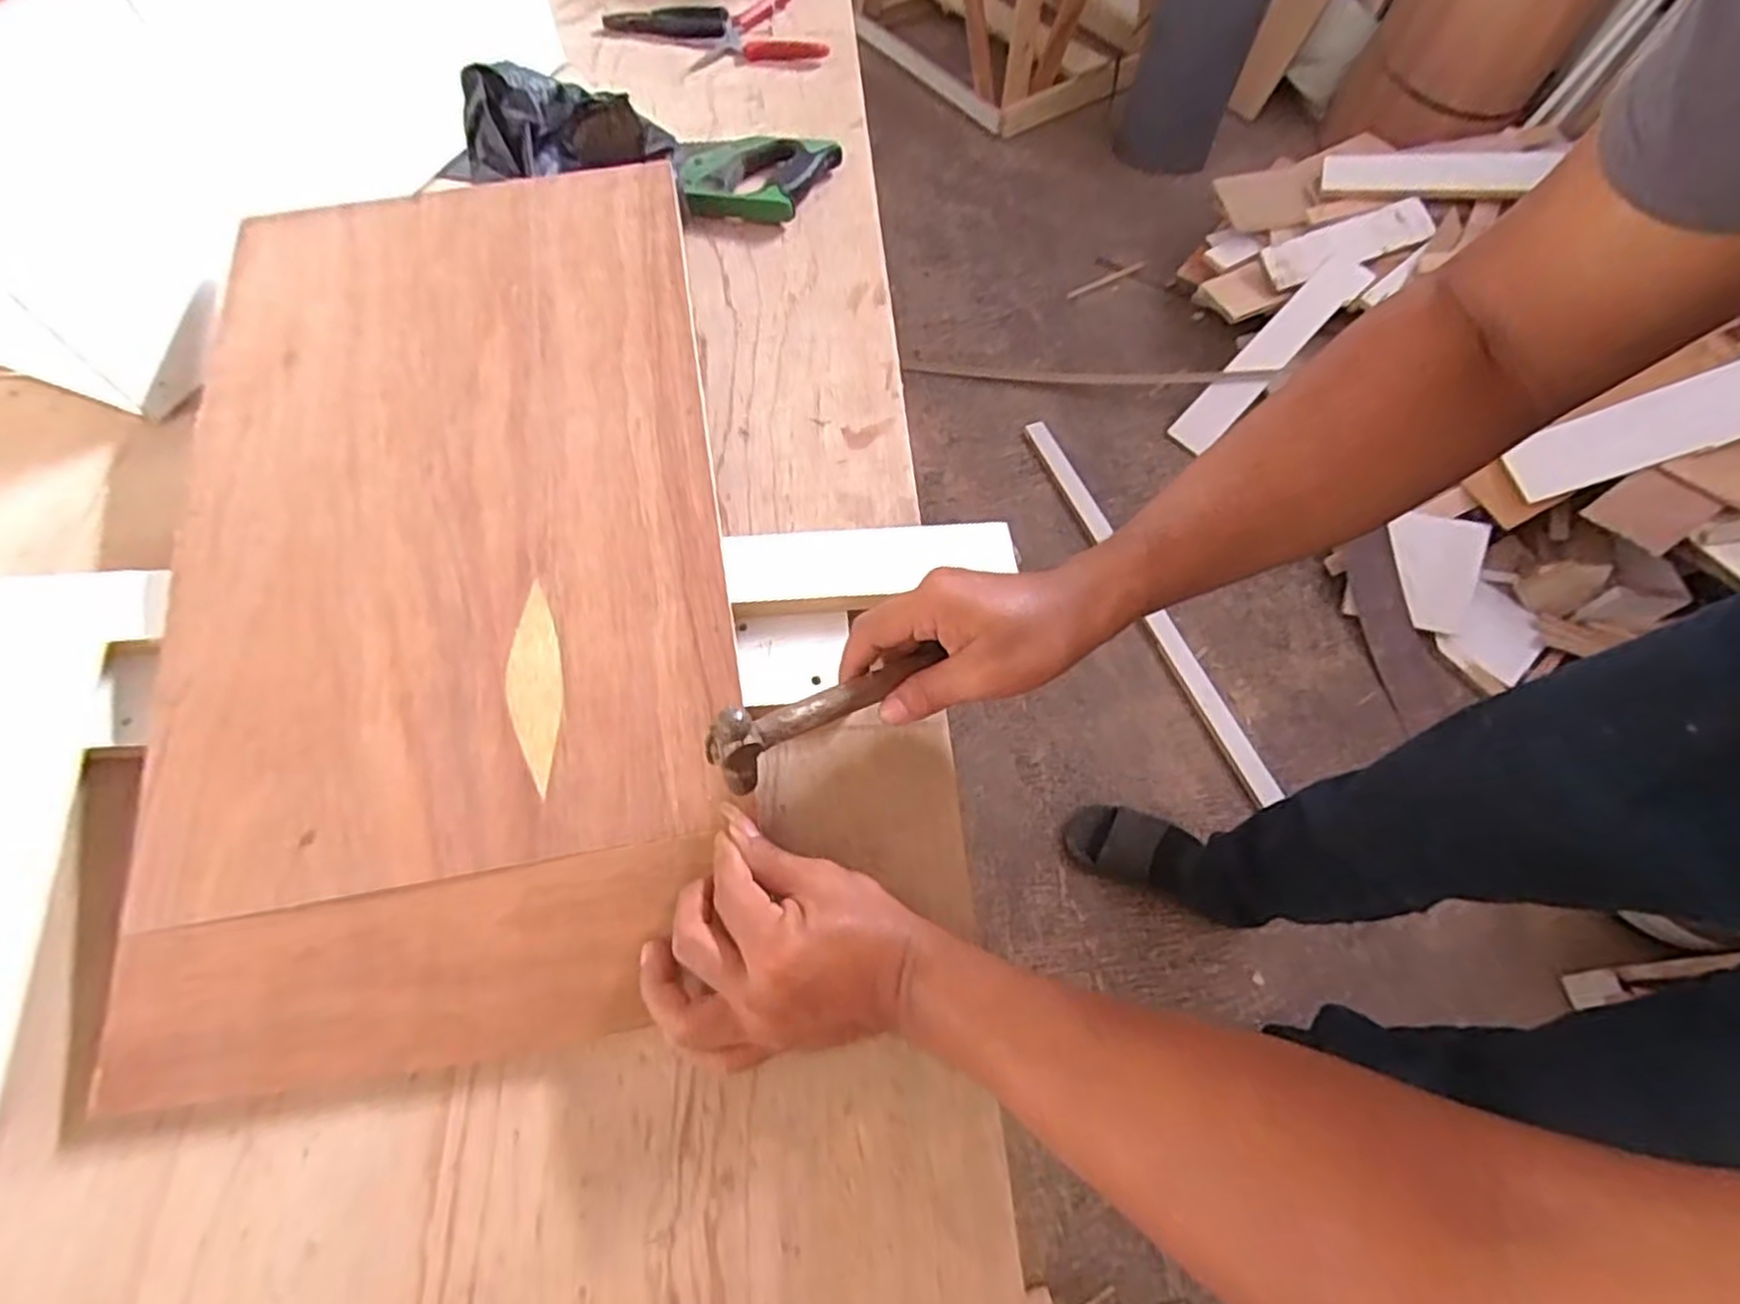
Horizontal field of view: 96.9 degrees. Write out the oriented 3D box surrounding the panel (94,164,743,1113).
[{"bbox_3d":[-0.264,-0.070,0.486,0.324,0.013,0.579,-9,71,-5],"label":"panel"}]

